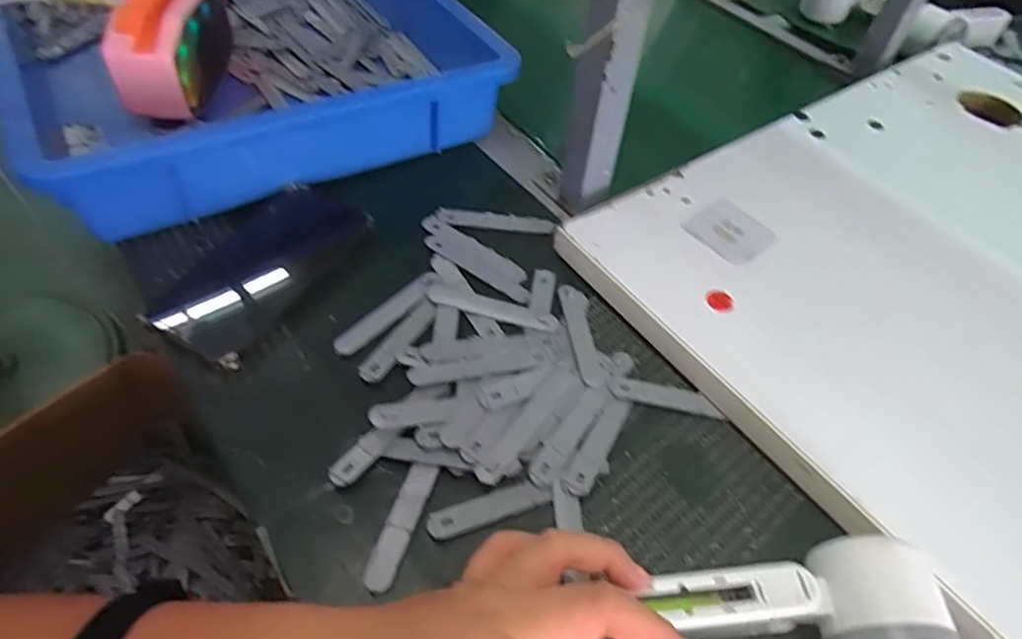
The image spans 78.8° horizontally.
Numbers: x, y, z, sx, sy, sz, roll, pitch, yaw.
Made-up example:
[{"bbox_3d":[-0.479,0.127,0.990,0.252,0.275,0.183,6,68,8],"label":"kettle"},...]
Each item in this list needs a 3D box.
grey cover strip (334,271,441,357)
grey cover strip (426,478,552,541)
[{"bbox_3d":[-0.087,-0.007,0.446,0.020,0.006,0.096,35,57,21],"label":"grey cover strip"},{"bbox_3d":[-0.012,0.107,0.354,0.071,0.004,0.017,-14,54,-16],"label":"grey cover strip"}]

